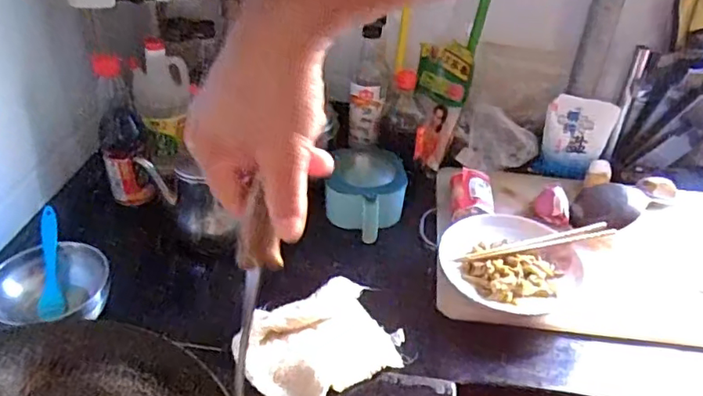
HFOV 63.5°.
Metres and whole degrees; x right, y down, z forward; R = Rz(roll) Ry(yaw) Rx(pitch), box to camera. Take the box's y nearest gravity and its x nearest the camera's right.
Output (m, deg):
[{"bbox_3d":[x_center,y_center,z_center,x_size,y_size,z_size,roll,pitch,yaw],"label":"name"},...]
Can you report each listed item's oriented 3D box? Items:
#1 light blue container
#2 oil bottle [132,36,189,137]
[{"bbox_3d":[0.021,-0.008,0.880,0.124,0.086,0.129,8,36,6],"label":"light blue container"},{"bbox_3d":[-0.297,-0.169,0.889,0.084,0.130,0.049,-9,38,-17],"label":"oil bottle"}]

